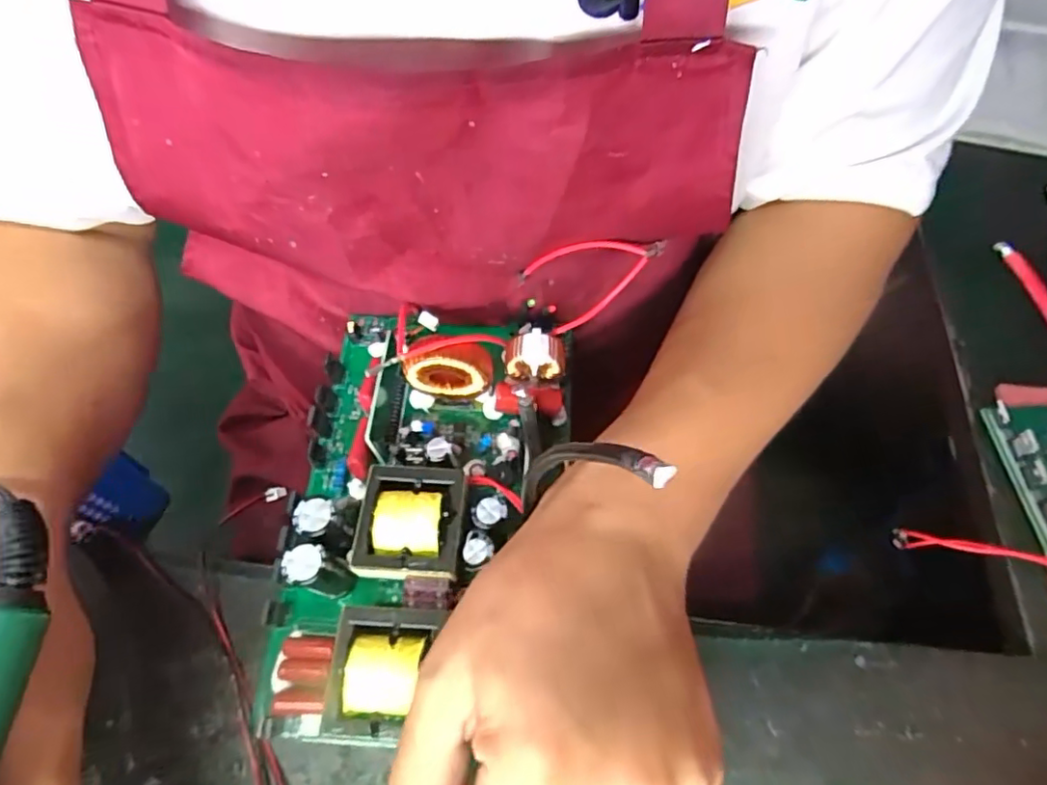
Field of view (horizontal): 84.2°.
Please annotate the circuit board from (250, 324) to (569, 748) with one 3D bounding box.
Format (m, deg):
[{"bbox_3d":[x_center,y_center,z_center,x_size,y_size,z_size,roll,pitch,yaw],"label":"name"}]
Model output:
[{"bbox_3d":[-0.045,0.041,0.267,0.128,0.048,0.204,0,62,3],"label":"circuit board"}]

